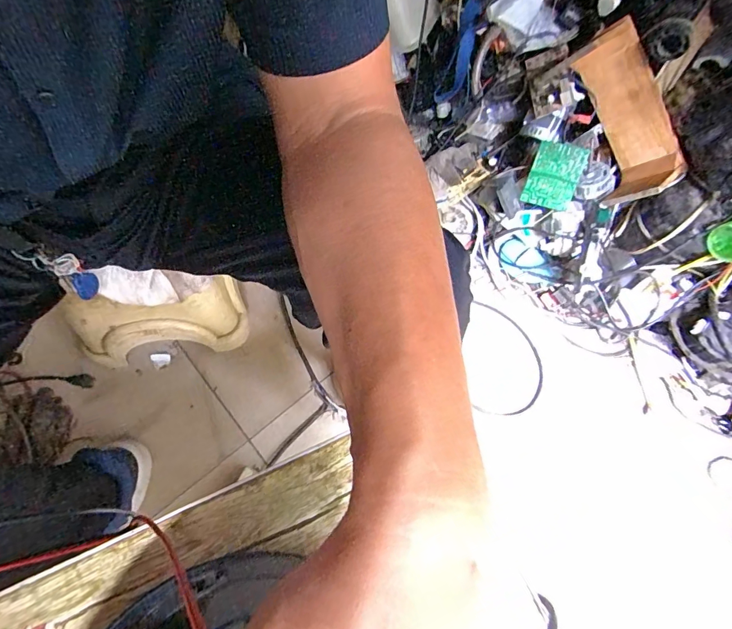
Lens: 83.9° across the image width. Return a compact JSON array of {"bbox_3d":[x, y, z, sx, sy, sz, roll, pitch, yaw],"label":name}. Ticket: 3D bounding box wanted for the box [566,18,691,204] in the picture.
[{"bbox_3d":[0.489,-0.374,0.782,0.067,0.137,0.300,-23,96,-13],"label":"box"}]

